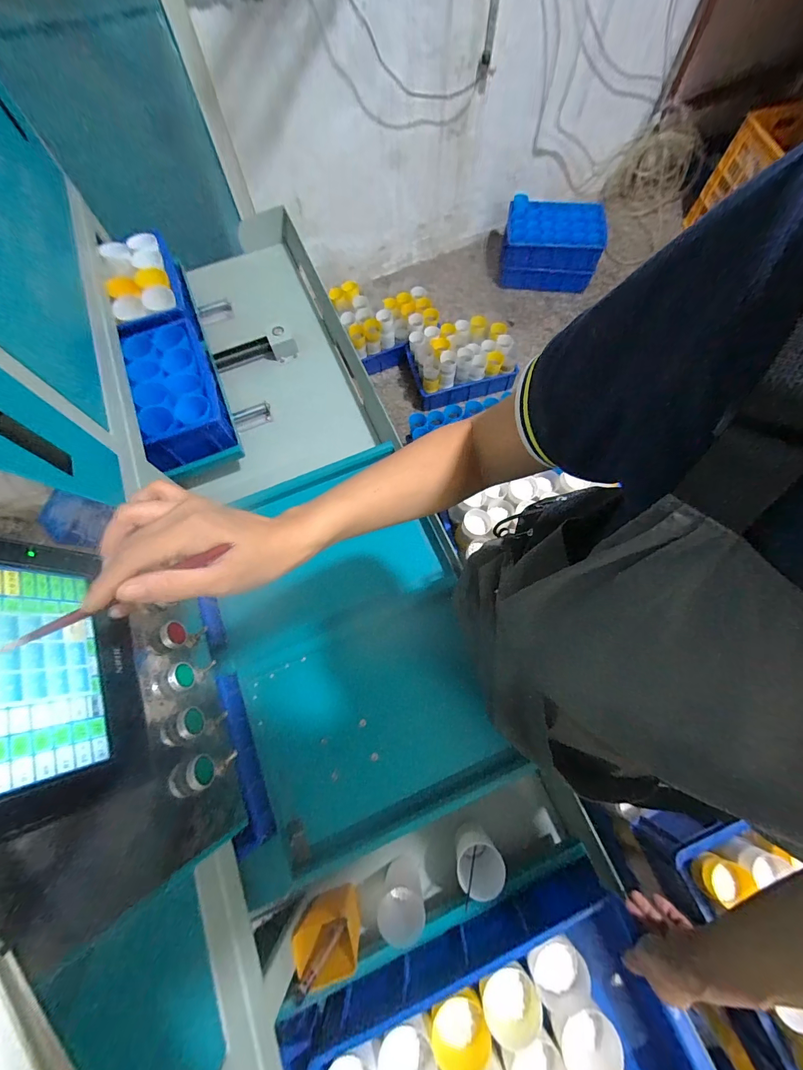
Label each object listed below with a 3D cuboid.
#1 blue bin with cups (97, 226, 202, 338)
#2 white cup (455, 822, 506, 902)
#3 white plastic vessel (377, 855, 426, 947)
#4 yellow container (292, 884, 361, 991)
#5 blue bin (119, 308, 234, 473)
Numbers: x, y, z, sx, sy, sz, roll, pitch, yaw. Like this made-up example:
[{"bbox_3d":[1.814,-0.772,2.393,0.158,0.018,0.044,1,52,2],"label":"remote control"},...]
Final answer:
[{"bbox_3d":[-0.537,-0.513,0.808,0.136,0.093,0.266,-22,72,-6],"label":"blue bin with cups"},{"bbox_3d":[0.105,0.458,0.535,0.064,0.067,0.063,-1,71,2],"label":"white cup"},{"bbox_3d":[0.001,0.527,0.546,0.055,0.100,0.053,-1,71,2],"label":"white plastic vessel"},{"bbox_3d":[-0.095,0.552,0.527,0.082,0.098,0.067,-14,71,-3],"label":"yellow container"},{"bbox_3d":[-0.441,-0.291,0.747,0.150,0.089,0.310,-21,72,-5],"label":"blue bin"}]

